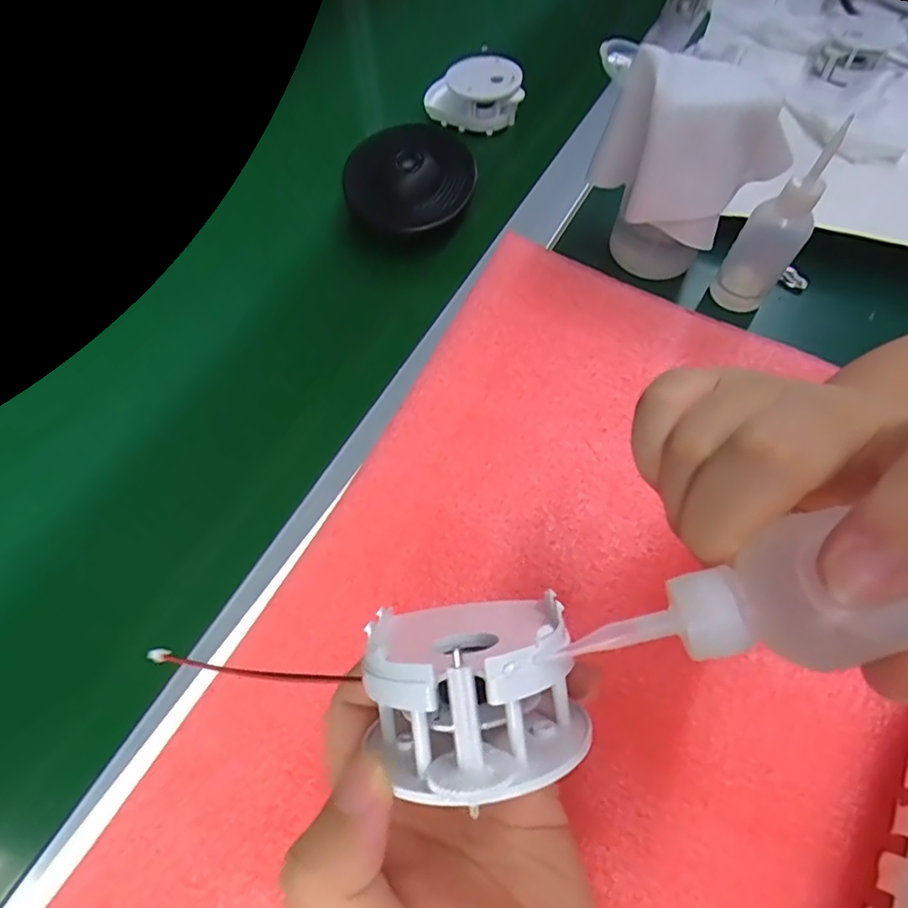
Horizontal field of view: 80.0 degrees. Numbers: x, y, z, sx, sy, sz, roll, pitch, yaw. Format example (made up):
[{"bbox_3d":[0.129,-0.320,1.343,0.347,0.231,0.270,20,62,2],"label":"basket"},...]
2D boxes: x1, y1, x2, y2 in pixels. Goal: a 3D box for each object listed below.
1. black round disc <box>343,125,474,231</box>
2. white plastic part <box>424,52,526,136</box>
[{"bbox_3d":[-0.030,-0.201,0.396,0.090,0.019,0.090,1,81,-6],"label":"black round disc"},{"bbox_3d":[0.017,-0.307,0.464,0.072,0.040,0.052,-17,64,-9],"label":"white plastic part"}]

